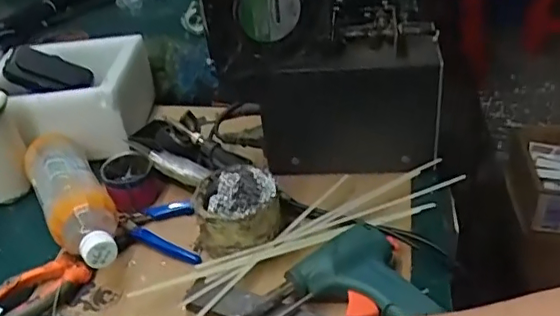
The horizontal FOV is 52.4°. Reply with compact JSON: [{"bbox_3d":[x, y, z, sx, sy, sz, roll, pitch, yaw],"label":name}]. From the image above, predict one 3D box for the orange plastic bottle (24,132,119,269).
[{"bbox_3d":[-0.214,0.041,0.590,0.066,0.060,0.214,-22,37,-21],"label":"orange plastic bottle"}]

